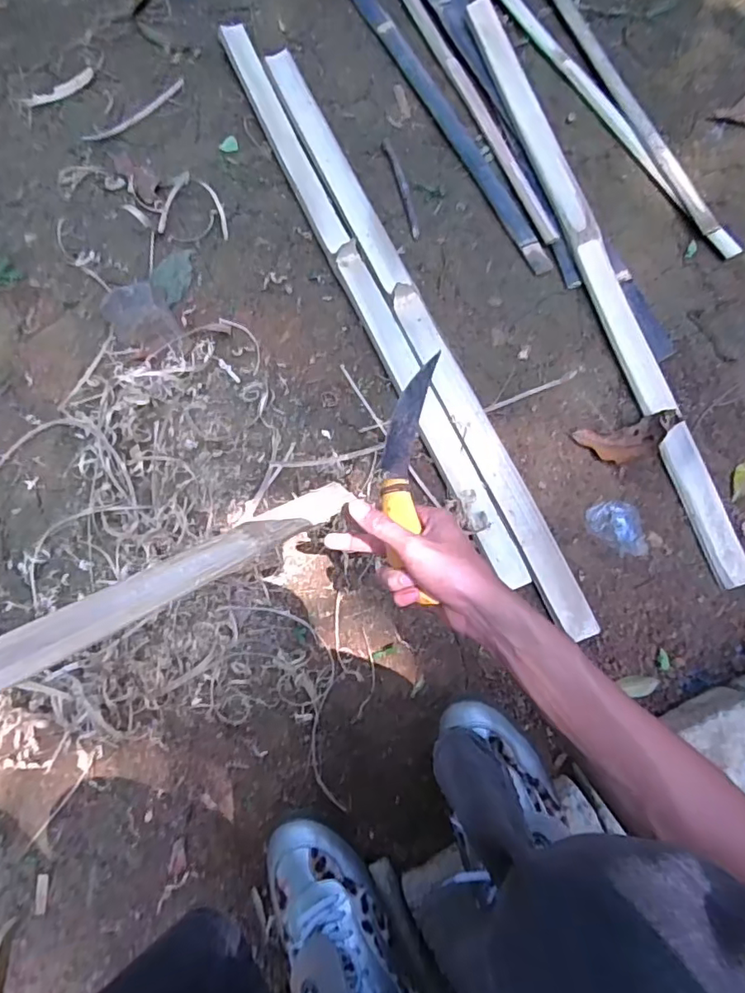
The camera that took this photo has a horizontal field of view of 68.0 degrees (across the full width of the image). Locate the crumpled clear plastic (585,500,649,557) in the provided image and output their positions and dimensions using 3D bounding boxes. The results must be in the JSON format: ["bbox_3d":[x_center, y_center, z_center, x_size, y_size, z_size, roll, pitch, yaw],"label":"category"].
[{"bbox_3d":[0.308,0.041,0.696,0.066,0.009,0.071,-12,78,-3],"label":"crumpled clear plastic"}]

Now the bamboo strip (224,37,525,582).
[{"bbox_3d":[-0.011,-0.286,0.737,0.047,0.013,0.871,-24,80,-3],"label":"bamboo strip"}]

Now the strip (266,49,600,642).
[{"bbox_3d":[0.059,-0.227,0.727,0.044,0.014,0.877,-25,81,-6],"label":"strip"}]

